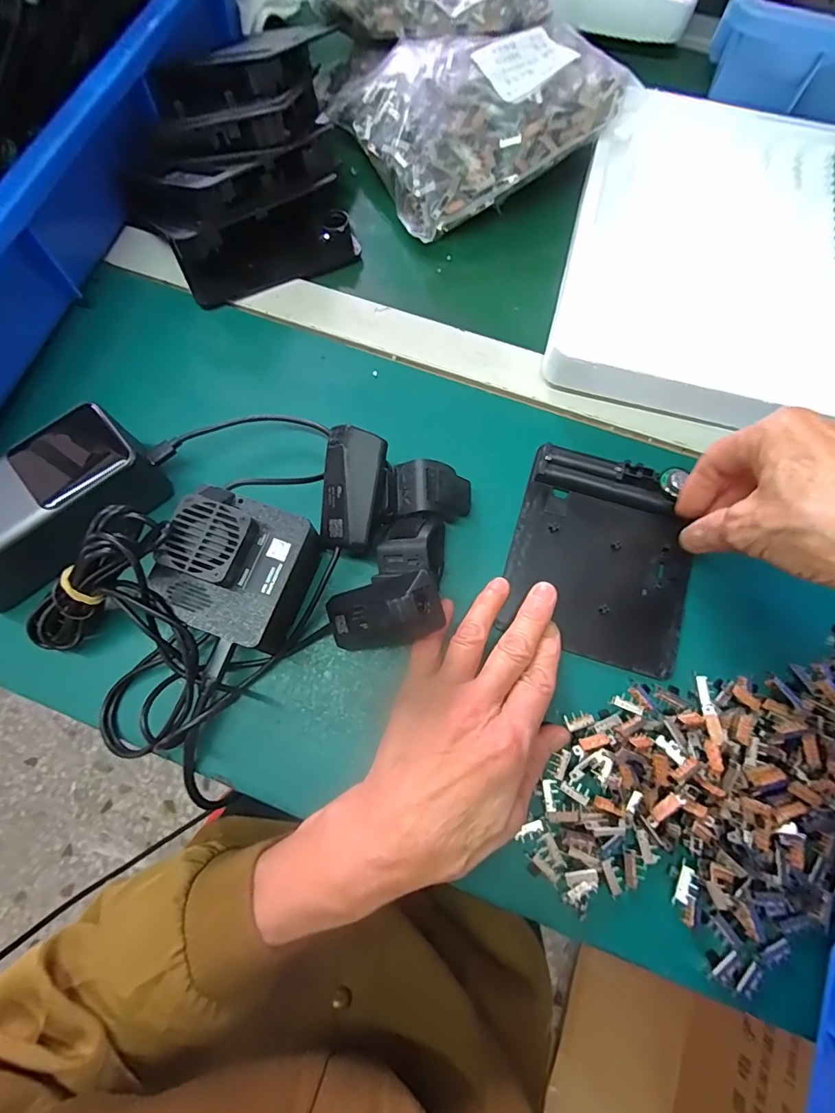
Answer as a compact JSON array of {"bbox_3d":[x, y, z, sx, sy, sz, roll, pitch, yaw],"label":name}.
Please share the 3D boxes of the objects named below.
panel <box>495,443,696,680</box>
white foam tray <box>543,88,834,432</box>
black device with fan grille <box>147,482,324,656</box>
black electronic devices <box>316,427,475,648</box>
[{"bbox_3d":[0.116,-0.001,0.292,0.109,0.013,0.124,17,76,6],"label":"panel"},{"bbox_3d":[0.276,-0.218,0.333,0.316,0.021,0.299,16,73,4],"label":"white foam tray"},{"bbox_3d":[-0.100,0.007,0.264,0.077,0.058,0.075,20,74,6],"label":"black device with fan grille"},{"bbox_3d":[-0.016,-0.010,0.264,0.080,0.056,0.114,8,75,4],"label":"black electronic devices"}]

